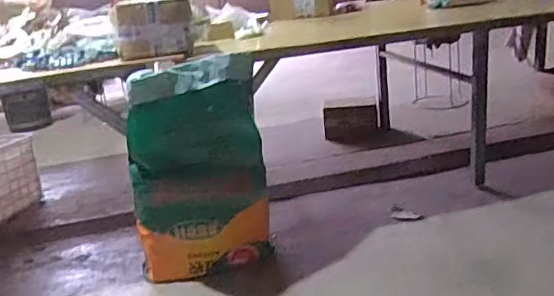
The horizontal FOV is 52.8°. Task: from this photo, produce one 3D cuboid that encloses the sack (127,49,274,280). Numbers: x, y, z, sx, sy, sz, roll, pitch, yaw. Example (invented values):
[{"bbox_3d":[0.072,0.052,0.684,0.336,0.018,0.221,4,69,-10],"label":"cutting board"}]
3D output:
[{"bbox_3d":[-0.244,0.079,1.787,0.431,0.679,0.163,-11,19,-17],"label":"sack"}]

